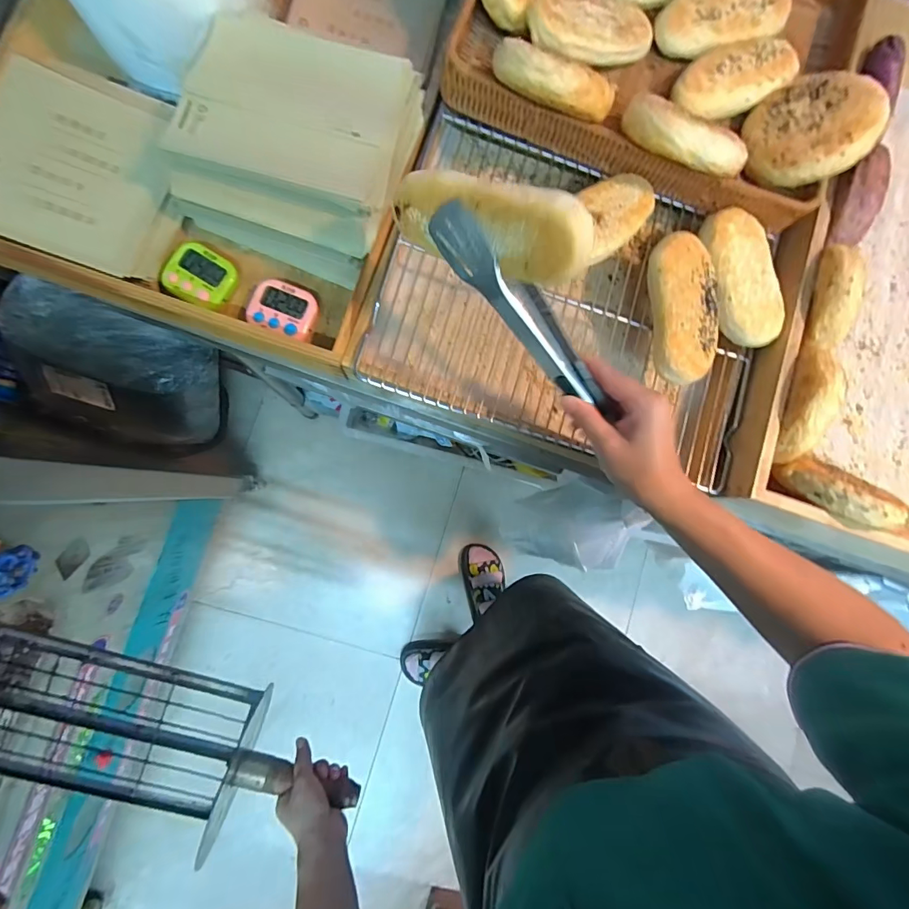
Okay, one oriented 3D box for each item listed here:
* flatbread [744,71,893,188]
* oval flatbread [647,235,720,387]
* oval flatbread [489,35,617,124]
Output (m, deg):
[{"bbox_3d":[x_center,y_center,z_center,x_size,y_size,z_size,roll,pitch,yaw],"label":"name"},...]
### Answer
[{"bbox_3d":[0.358,-0.323,0.449,0.111,0.040,0.109,35,97,28],"label":"flatbread"},{"bbox_3d":[0.233,-0.149,0.454,0.068,0.036,0.154,-2,85,-6],"label":"oval flatbread"},{"bbox_3d":[0.089,-0.331,0.394,0.118,0.042,0.038,14,84,-4],"label":"oval flatbread"}]

